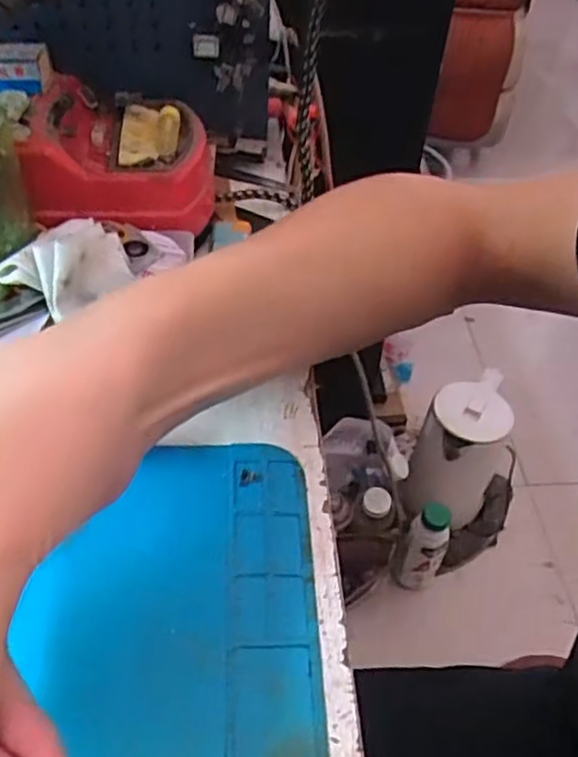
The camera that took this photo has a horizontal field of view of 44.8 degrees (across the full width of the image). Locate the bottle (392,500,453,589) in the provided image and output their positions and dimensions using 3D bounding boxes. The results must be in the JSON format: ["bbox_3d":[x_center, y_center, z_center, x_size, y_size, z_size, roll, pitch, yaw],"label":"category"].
[{"bbox_3d":[0.208,0.265,1.079,0.059,0.202,0.051,21,50,15],"label":"bottle"}]

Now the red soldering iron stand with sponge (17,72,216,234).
[{"bbox_3d":[-0.092,-0.125,0.397,0.091,0.055,0.091,-2,48,-5],"label":"red soldering iron stand with sponge"}]

